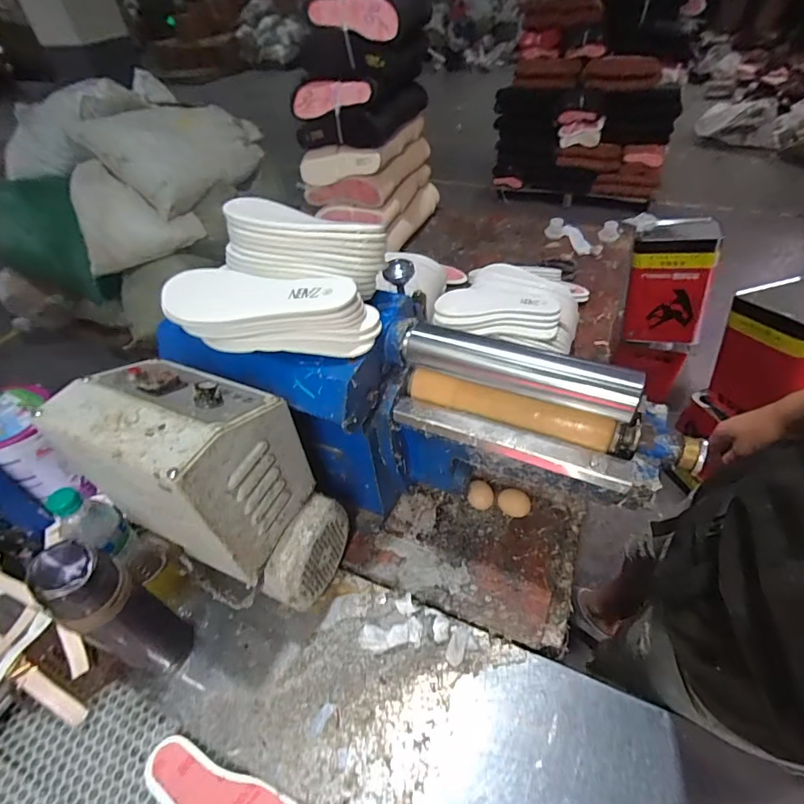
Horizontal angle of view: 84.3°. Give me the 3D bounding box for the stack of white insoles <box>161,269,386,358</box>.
[{"bbox_3d":[-0.138,-0.105,0.488,0.226,0.072,0.097,4,46,8],"label":"stack of white insoles"}]

